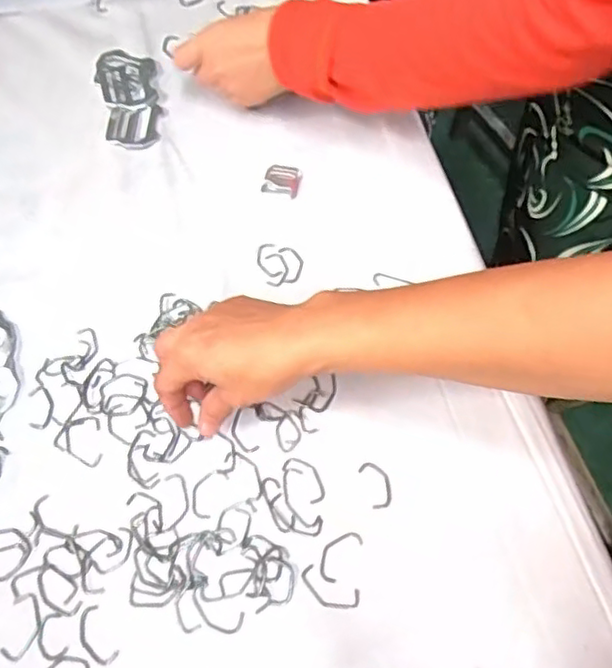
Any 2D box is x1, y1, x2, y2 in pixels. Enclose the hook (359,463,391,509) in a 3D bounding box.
[{"bbox_3d":[0.049,0.103,0.445,0.018,0.004,0.032,-18,64,-10],"label":"hook"}]

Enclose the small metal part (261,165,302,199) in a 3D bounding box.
[{"bbox_3d":[-0.020,-0.136,0.568,0.031,0.006,0.031,14,63,7],"label":"small metal part"}]

